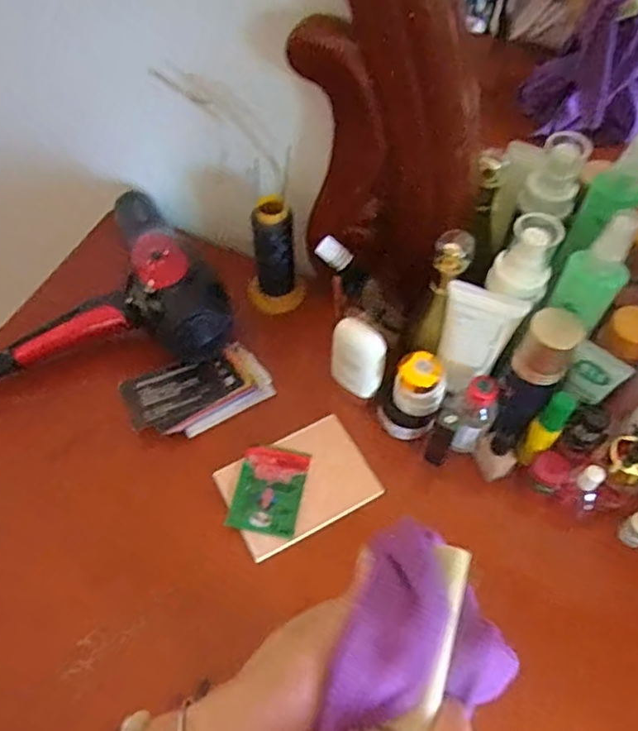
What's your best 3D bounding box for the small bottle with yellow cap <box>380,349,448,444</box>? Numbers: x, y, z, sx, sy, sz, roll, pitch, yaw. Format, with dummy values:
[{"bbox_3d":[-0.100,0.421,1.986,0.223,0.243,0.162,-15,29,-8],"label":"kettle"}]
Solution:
[{"bbox_3d":[0.081,0.026,0.520,0.050,0.094,0.042,16,59,10],"label":"small bottle with yellow cap"}]

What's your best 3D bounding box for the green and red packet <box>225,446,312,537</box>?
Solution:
[{"bbox_3d":[-0.042,0.107,0.517,0.057,0.008,0.077,11,58,7],"label":"green and red packet"}]

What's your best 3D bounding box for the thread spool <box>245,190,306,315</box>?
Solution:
[{"bbox_3d":[-0.044,-0.102,0.587,0.053,0.125,0.045,-4,58,-3],"label":"thread spool"}]

